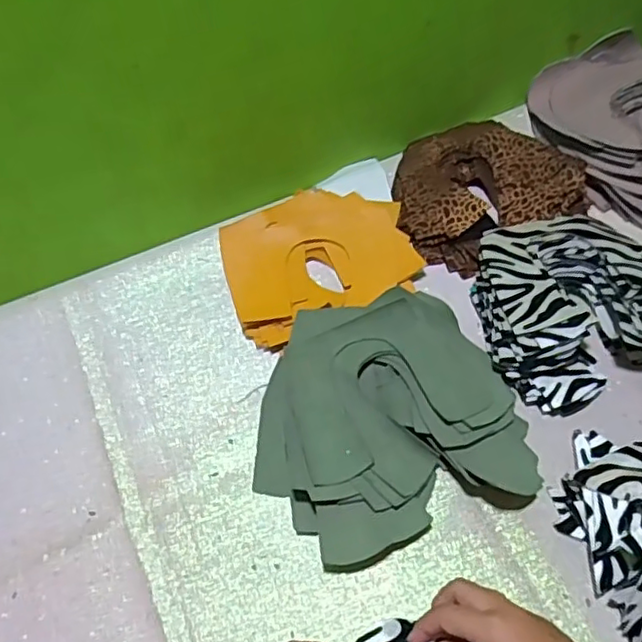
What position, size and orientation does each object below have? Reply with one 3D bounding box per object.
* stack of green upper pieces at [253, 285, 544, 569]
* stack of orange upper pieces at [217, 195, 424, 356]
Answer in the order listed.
[{"bbox_3d":[0.050,0.078,0.530,0.221,0.061,0.200,-19,57,-8],"label":"stack of green upper pieces"},{"bbox_3d":[-0.004,-0.063,0.642,0.188,0.035,0.146,-25,58,-12],"label":"stack of orange upper pieces"}]

